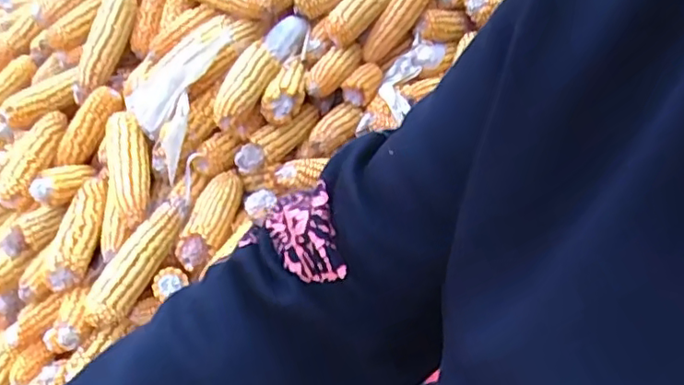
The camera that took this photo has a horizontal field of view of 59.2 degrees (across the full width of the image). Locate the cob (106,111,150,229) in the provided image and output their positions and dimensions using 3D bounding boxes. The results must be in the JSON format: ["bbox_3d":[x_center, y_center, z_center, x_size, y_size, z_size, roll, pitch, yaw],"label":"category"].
[{"bbox_3d":[-0.247,-0.026,0.704,0.048,0.049,0.147,-12,63,-14],"label":"cob"}]

